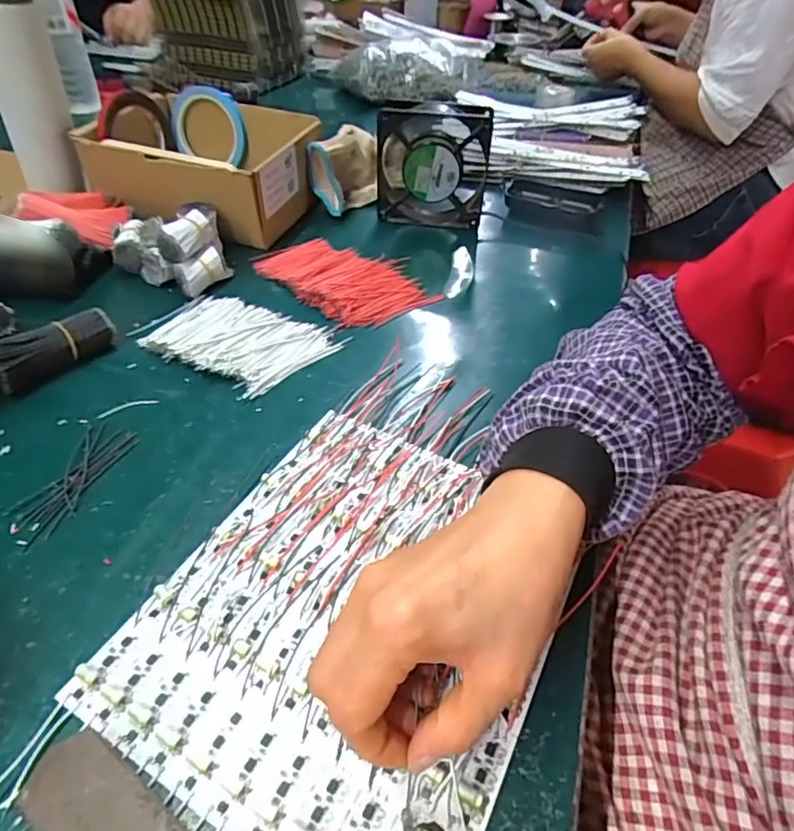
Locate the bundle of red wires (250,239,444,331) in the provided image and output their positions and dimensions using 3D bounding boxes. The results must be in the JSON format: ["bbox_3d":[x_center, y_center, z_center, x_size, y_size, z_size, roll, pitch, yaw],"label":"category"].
[{"bbox_3d":[-0.055,-0.138,0.528,0.102,0.012,0.168,-32,53,-31],"label":"bundle of red wires"}]

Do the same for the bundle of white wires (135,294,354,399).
[{"bbox_3d":[-0.134,-0.068,0.456,0.148,0.015,0.097,24,47,22],"label":"bundle of white wires"}]

